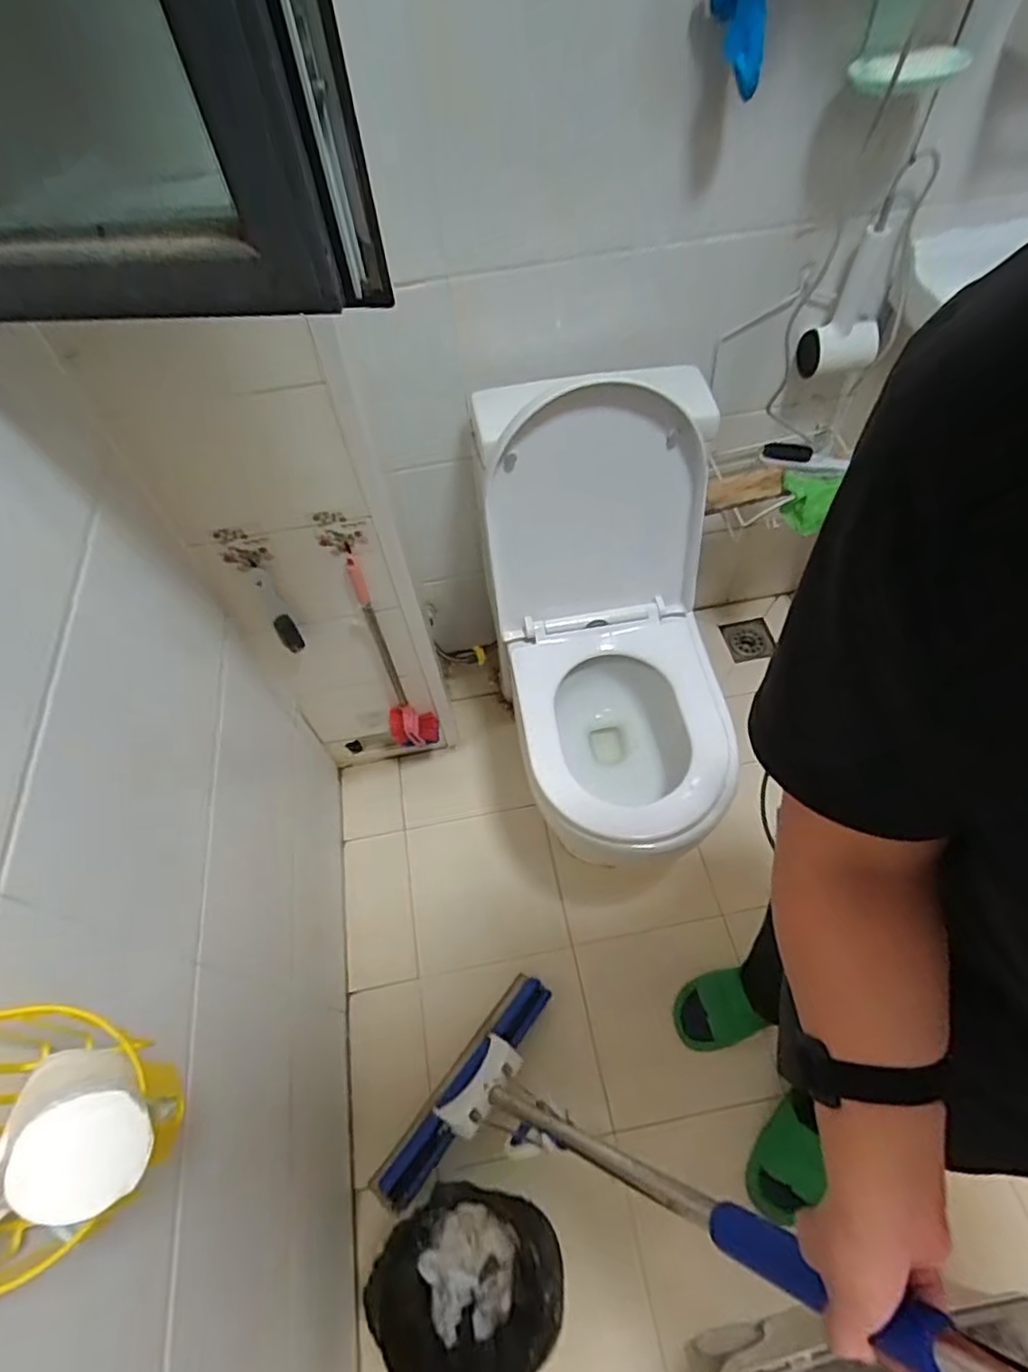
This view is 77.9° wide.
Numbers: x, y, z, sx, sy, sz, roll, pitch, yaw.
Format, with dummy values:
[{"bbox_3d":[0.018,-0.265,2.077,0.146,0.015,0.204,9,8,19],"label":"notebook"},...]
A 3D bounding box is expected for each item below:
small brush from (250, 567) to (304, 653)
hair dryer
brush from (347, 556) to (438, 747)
[{"bbox_3d":[-0.365,-0.111,0.985,0.029,0.178,0.024,-27,60,-13],"label":"small brush"},{"bbox_3d":[0.528,-0.601,0.997,0.114,0.225,0.064,-22,59,-10],"label":"hair dryer"},{"bbox_3d":[-0.219,-0.031,1.161,0.094,0.531,0.057,-10,57,-3],"label":"brush"}]

